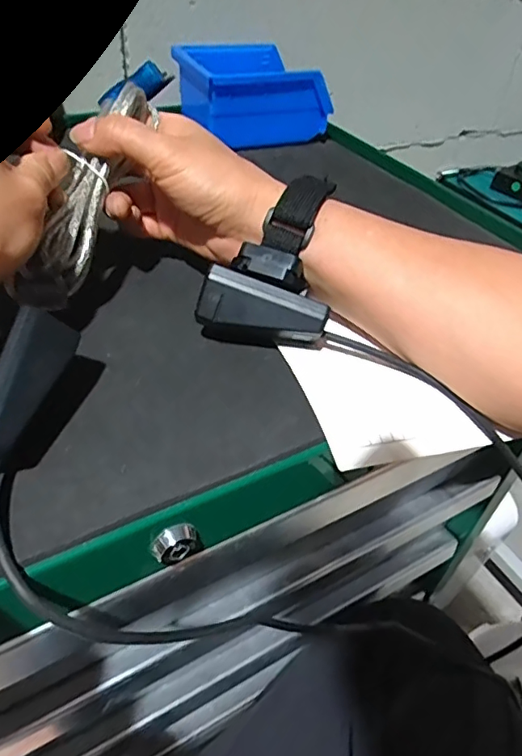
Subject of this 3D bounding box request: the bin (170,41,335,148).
[{"bbox_3d":[-0.012,-0.293,0.561,0.140,0.069,0.112,-13,46,-20],"label":"bin"}]

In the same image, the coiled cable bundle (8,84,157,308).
[{"bbox_3d":[-0.100,-0.105,0.313,0.026,0.029,0.144,16,77,11],"label":"coiled cable bundle"}]

